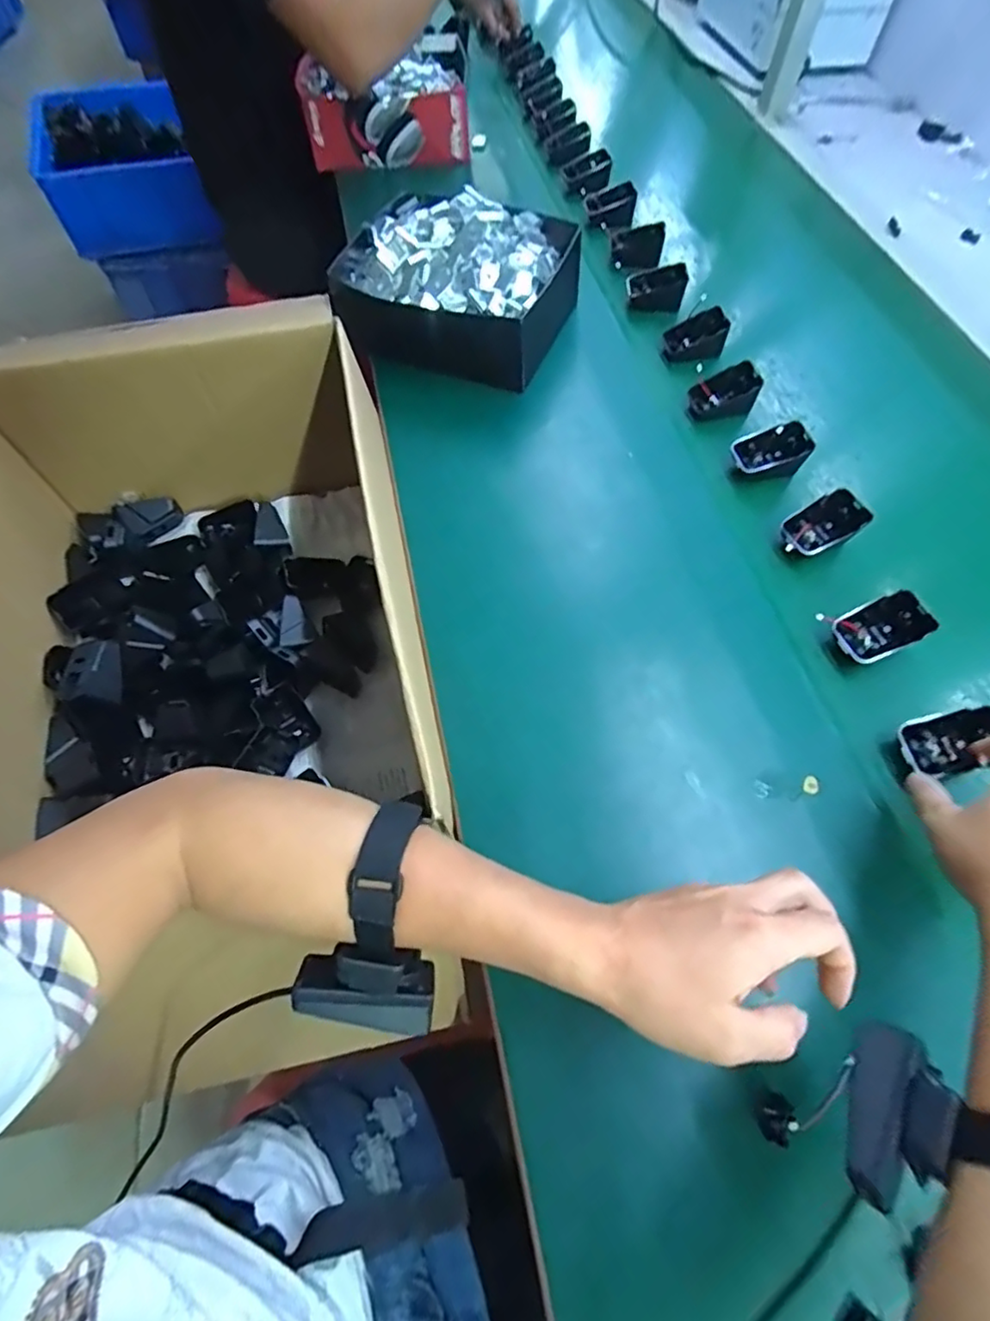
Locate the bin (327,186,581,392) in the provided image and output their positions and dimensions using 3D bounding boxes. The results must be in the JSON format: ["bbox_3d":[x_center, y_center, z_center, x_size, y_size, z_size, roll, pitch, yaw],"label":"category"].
[{"bbox_3d":[-0.045,-0.420,0.659,0.242,0.090,0.207,17,63,8],"label":"bin"}]

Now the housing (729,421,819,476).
[{"bbox_3d":[0.272,-0.206,0.585,0.066,0.042,0.047,-5,62,-4],"label":"housing"}]

